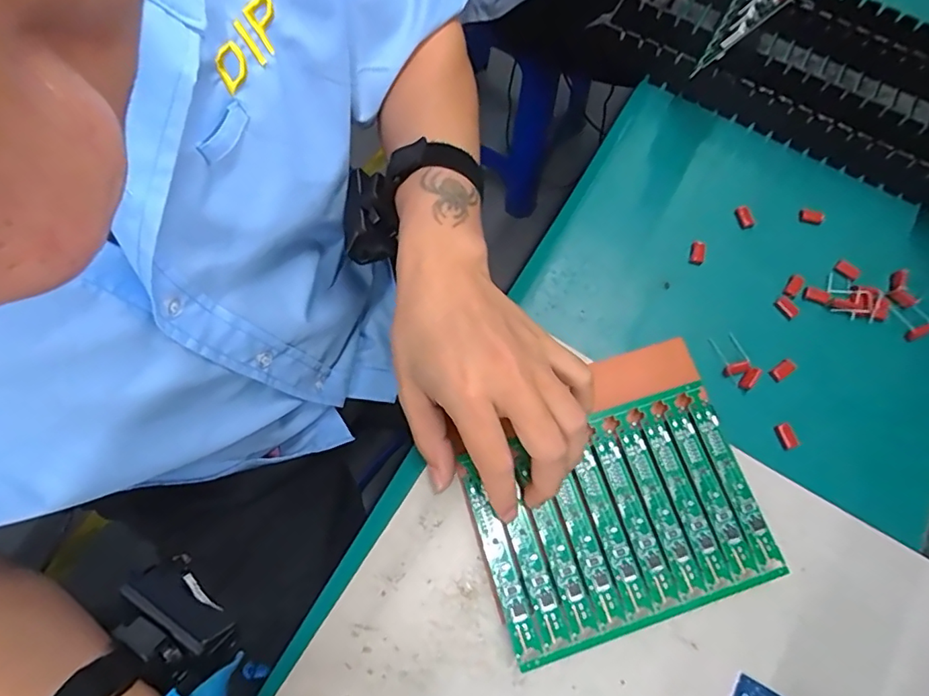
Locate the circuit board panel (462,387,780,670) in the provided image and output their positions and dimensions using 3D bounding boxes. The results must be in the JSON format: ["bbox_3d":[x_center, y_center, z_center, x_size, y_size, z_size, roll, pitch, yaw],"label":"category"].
[{"bbox_3d":[0.093,0.101,0.313,0.163,0.004,0.116,-17,73,-7],"label":"circuit board panel"}]

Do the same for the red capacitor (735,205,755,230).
[{"bbox_3d":[0.208,-0.097,0.391,0.009,0.009,0.017,-18,73,-7],"label":"red capacitor"}]

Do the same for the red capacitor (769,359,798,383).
[{"bbox_3d":[0.216,0.015,0.356,0.019,0.004,0.010,-31,75,-11],"label":"red capacitor"}]

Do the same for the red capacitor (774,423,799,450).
[{"bbox_3d":[0.209,0.057,0.342,0.009,0.004,0.016,-15,73,-7],"label":"red capacitor"}]

